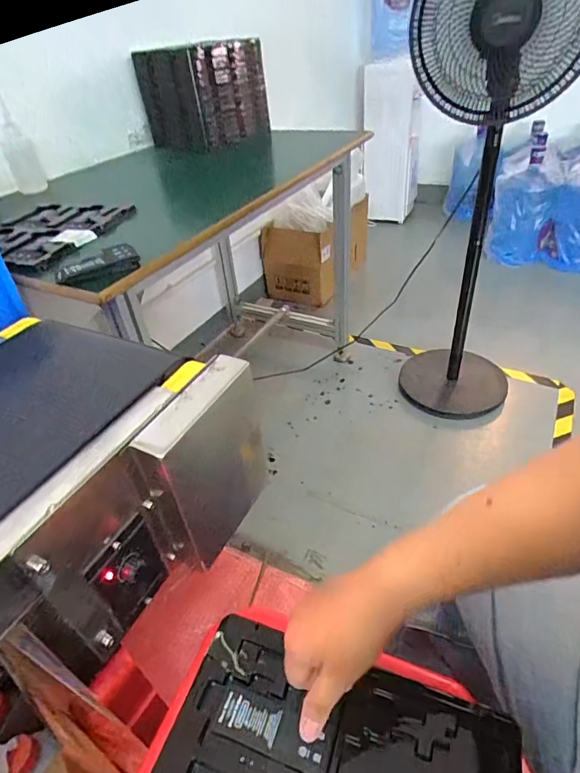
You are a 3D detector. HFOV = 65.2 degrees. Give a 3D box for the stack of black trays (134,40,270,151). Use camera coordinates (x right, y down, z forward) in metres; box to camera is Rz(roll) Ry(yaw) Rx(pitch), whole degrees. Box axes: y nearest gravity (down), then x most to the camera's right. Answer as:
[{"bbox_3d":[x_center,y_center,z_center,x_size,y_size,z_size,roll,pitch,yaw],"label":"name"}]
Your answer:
[{"bbox_3d":[-0.243,-0.804,1.259,0.272,0.226,0.269,16,43,24],"label":"stack of black trays"}]

